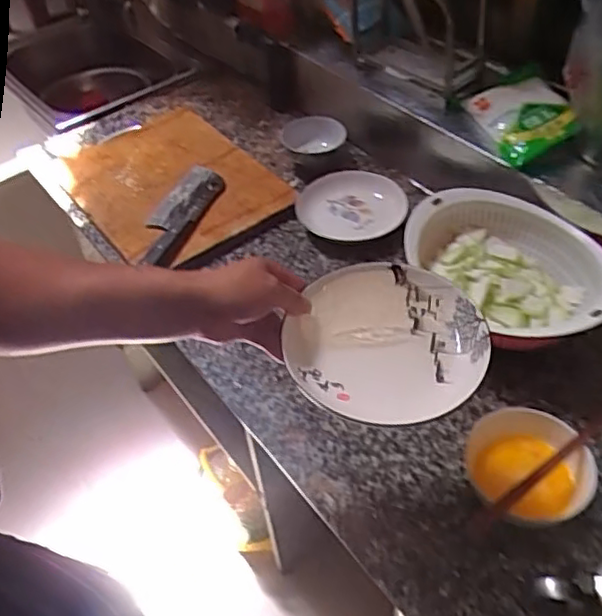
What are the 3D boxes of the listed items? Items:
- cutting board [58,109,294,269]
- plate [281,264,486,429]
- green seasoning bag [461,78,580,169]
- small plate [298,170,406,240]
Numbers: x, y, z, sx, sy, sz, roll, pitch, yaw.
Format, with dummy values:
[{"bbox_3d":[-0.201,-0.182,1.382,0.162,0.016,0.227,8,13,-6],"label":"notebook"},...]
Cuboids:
[{"bbox_3d":[-0.238,-0.227,1.101,0.292,0.035,0.410,-32,53,-22],"label":"cutting board"},{"bbox_3d":[0.076,0.032,0.569,0.167,0.033,0.170,-2,48,3],"label":"plate"},{"bbox_3d":[0.327,-0.283,0.954,0.122,0.062,0.160,-8,48,-2],"label":"green seasoning bag"},{"bbox_3d":[0.081,-0.156,1.017,0.176,0.042,0.156,-1,48,4],"label":"small plate"}]

